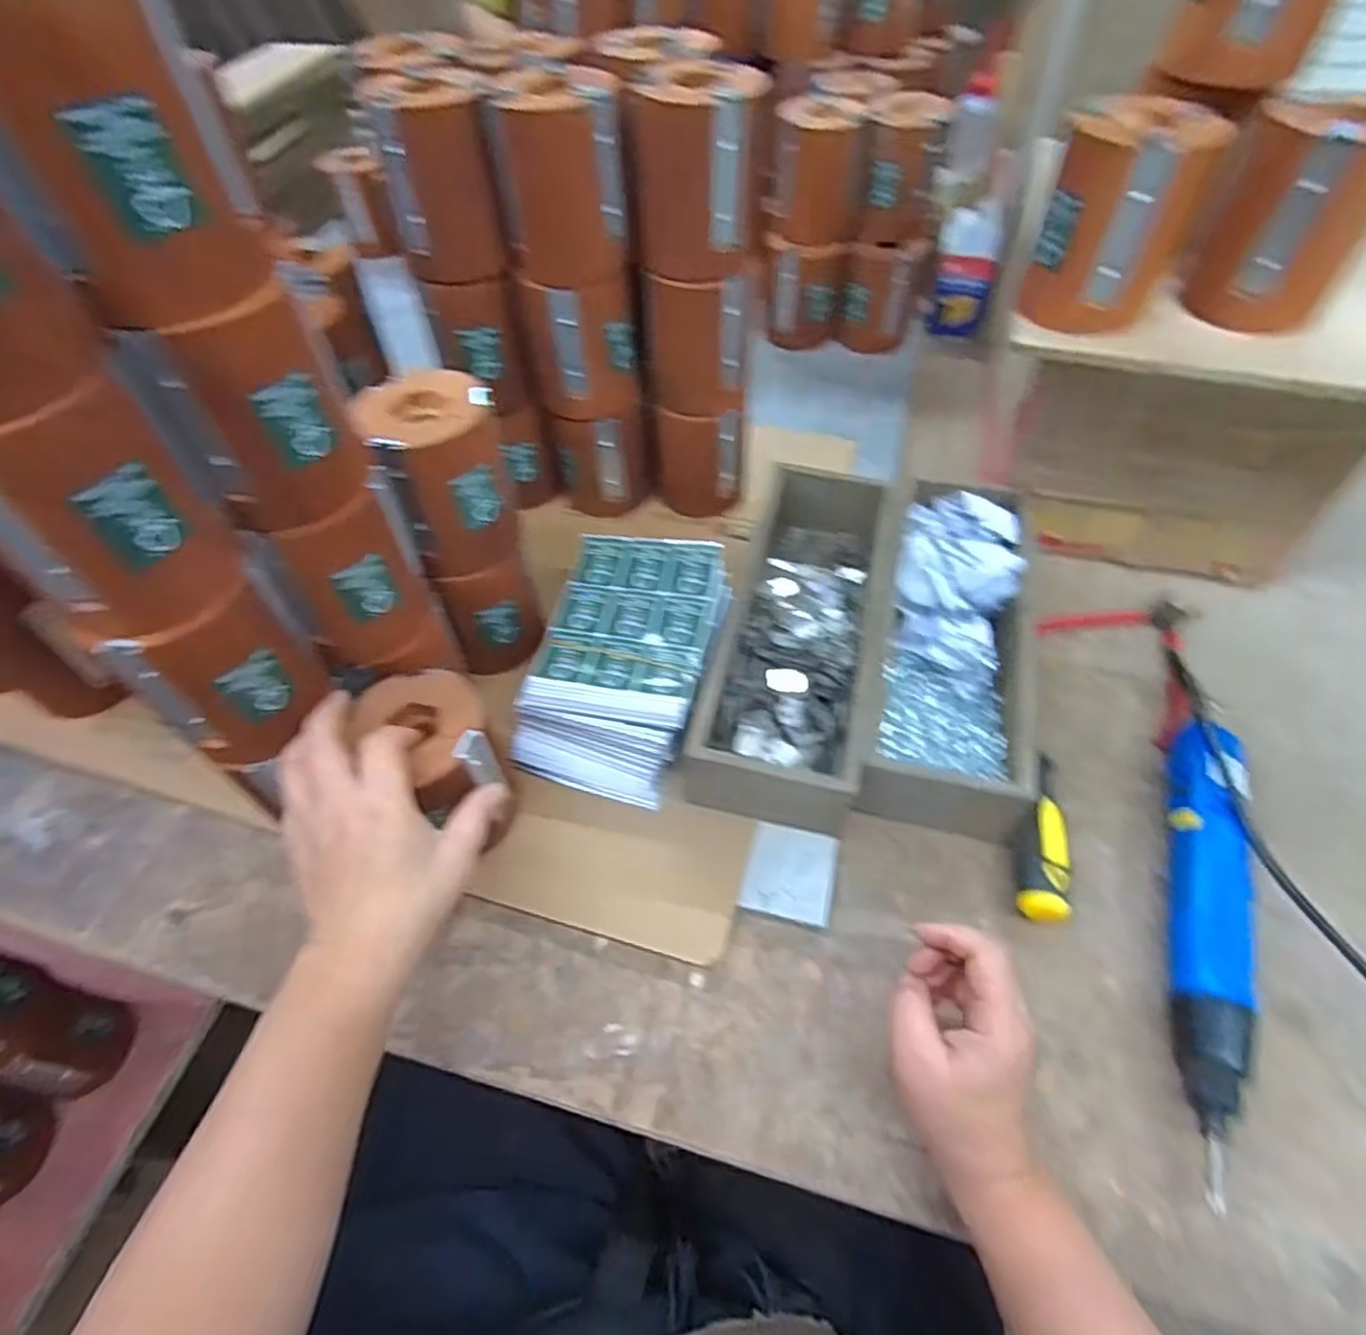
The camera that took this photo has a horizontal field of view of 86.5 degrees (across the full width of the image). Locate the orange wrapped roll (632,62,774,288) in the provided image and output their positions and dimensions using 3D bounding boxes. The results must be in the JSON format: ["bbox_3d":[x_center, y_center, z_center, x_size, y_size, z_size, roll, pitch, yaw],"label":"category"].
[{"bbox_3d":[0.012,-0.318,0.471,0.075,0.099,0.065,11,55,10],"label":"orange wrapped roll"}]

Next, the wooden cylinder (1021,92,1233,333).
[{"bbox_3d":[0.249,-0.257,0.419,0.071,0.096,0.072,36,62,25],"label":"wooden cylinder"}]

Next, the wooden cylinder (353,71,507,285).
[{"bbox_3d":[-0.160,-0.326,0.484,0.070,0.101,0.071,-12,54,-7],"label":"wooden cylinder"}]

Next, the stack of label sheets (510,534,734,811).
[{"bbox_3d":[-0.037,-0.006,0.507,0.115,0.056,0.180,11,55,11],"label":"stack of label sheets"}]

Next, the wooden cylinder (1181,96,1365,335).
[{"bbox_3d":[0.347,-0.257,0.414,0.080,0.096,0.066,36,67,22],"label":"wooden cylinder"}]

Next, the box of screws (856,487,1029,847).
[{"bbox_3d":[0.189,-0.028,0.508,0.101,0.055,0.292,13,56,11],"label":"box of screws"}]

